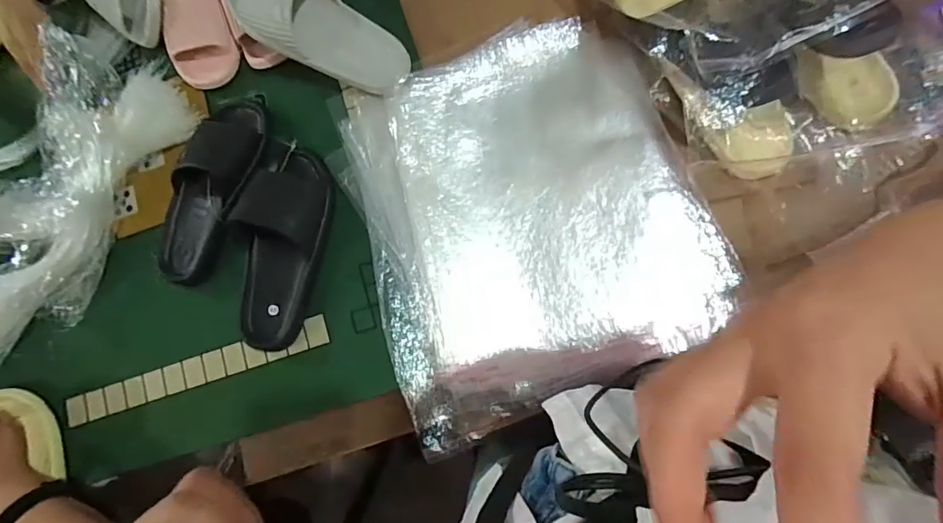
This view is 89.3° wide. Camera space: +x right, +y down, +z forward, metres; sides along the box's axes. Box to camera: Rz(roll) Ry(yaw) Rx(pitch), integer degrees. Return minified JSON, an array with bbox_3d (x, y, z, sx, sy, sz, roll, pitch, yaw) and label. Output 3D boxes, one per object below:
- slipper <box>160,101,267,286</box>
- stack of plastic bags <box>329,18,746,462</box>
[{"bbox_3d":[-0.356,-0.100,0.637,0.113,0.052,0.269,26,88,12],"label":"slipper"},{"bbox_3d":[0.055,-0.060,0.598,0.422,0.036,0.471,-22,80,4],"label":"stack of plastic bags"}]

